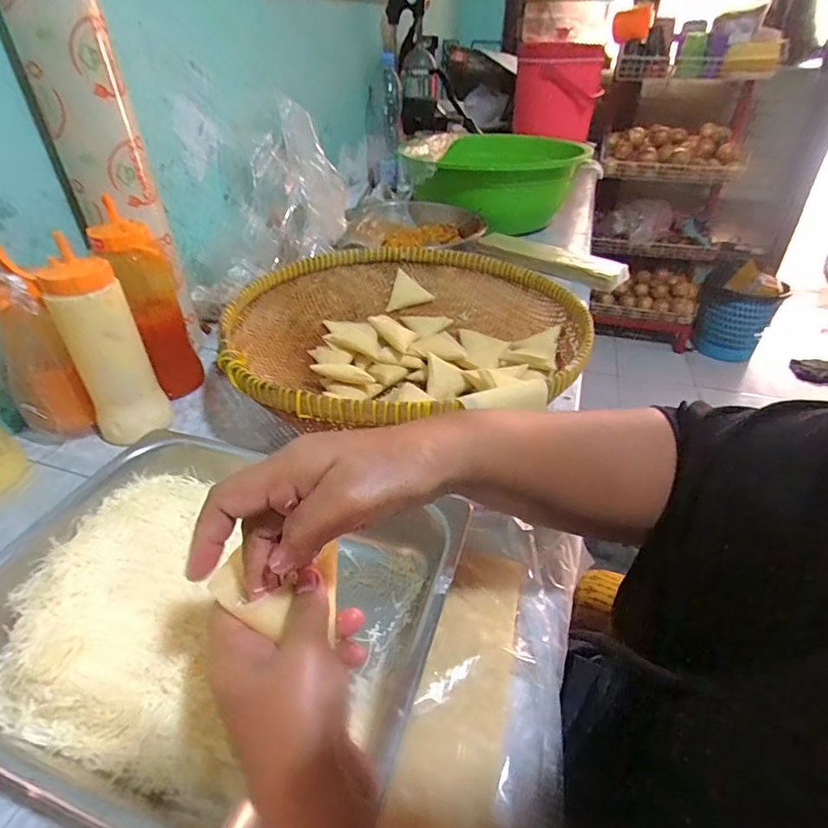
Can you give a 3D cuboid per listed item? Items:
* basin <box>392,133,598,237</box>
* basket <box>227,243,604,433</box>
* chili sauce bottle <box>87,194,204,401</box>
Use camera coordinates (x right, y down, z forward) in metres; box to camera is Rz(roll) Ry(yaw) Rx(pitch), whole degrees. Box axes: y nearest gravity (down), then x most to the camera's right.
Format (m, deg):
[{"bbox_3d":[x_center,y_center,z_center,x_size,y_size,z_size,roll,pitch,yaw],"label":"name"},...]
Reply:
[{"bbox_3d":[0.199,-0.527,1.175,0.338,0.204,0.363,19,40,25],"label":"basin"},{"bbox_3d":[-0.006,-0.098,0.628,0.428,0.113,0.436,0,36,0],"label":"basket"},{"bbox_3d":[-0.310,-0.121,0.589,0.056,0.206,0.071,17,39,21],"label":"chili sauce bottle"}]

